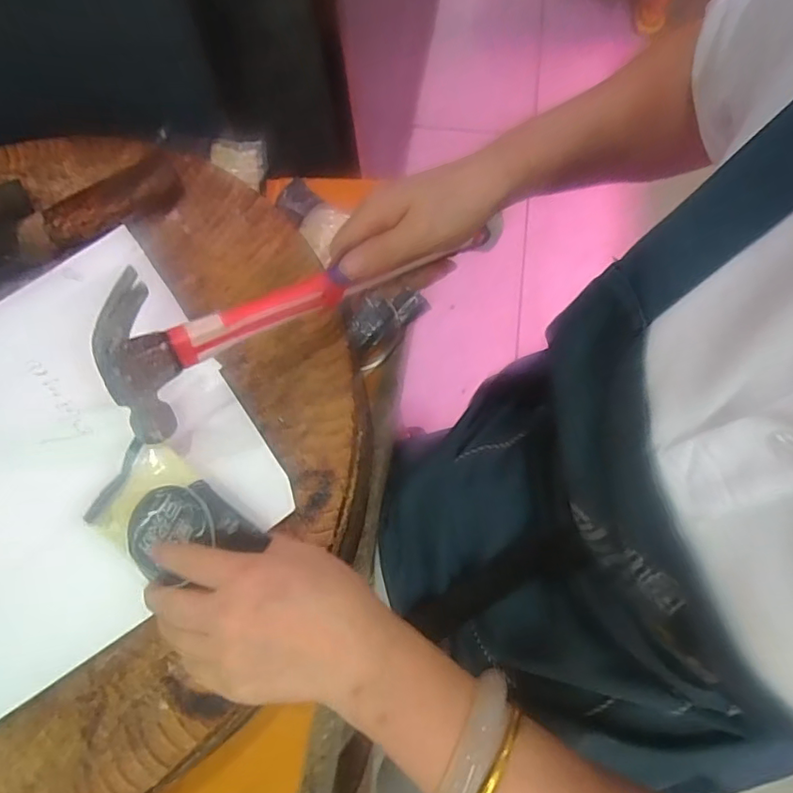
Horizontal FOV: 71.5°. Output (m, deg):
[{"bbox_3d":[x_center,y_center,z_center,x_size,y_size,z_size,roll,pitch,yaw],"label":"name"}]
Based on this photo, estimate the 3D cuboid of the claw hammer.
[{"bbox_3d":[-0.049,-0.061,0.339,0.254,0.094,0.042,-27,71,-20],"label":"claw hammer"}]

